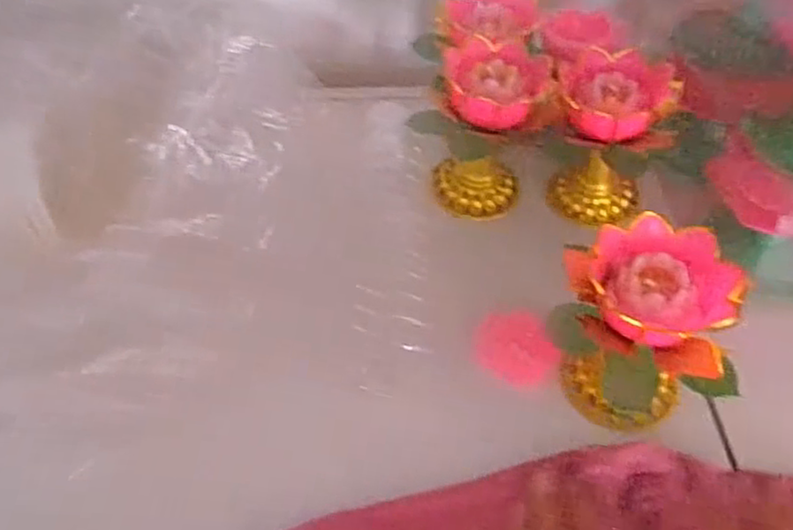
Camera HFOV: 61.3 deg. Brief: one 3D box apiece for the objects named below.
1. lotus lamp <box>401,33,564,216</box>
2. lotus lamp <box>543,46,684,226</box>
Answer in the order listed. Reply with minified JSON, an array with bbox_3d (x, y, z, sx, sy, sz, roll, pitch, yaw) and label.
[{"bbox_3d":[0.059,-0.094,0.462,0.084,0.099,0.076,-12,52,-10],"label":"lotus lamp"},{"bbox_3d":[0.142,-0.086,0.455,0.074,0.097,0.068,16,53,12],"label":"lotus lamp"}]

